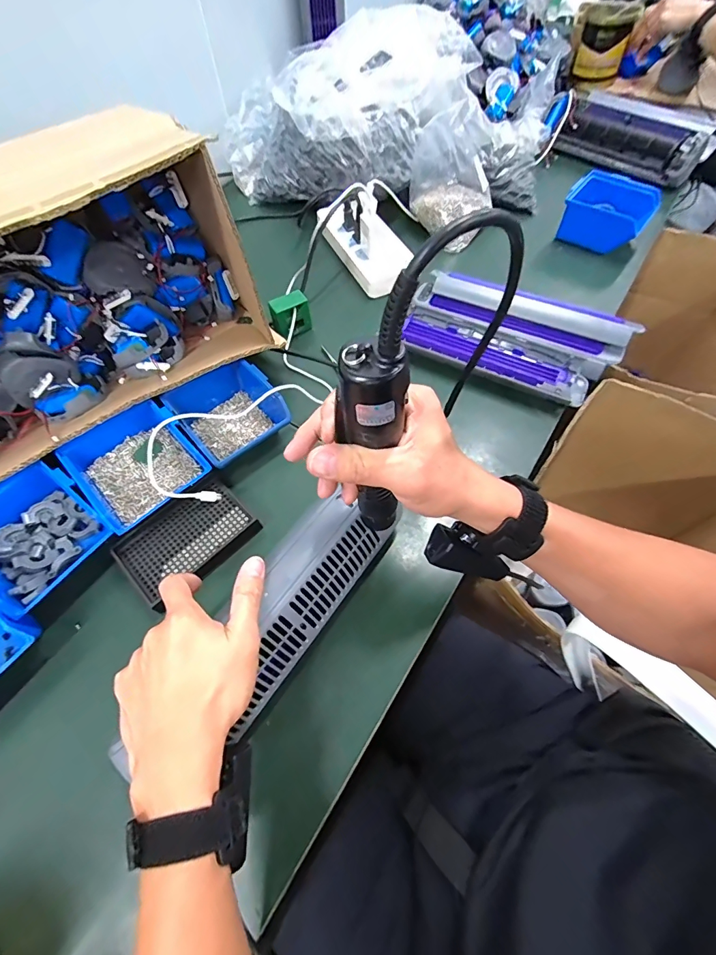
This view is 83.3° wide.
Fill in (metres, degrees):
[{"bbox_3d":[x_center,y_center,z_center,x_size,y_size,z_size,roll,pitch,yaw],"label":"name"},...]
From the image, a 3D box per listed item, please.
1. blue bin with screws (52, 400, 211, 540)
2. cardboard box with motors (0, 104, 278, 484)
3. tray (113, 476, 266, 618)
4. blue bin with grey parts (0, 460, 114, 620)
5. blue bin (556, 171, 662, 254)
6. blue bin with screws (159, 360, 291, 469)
[{"bbox_3d":[-0.248,-0.015,0.461,0.116,0.055,0.126,-41,67,-19],"label":"blue bin with screws"},{"bbox_3d":[-0.333,-0.188,0.447,0.418,0.240,0.238,-35,65,-16],"label":"cardboard box with motors"},{"bbox_3d":[-0.185,0.064,0.435,0.094,0.026,0.132,40,69,21],"label":"tray"},{"bbox_3d":[-0.341,0.058,0.425,0.131,0.056,0.115,32,66,18],"label":"blue bin with grey parts"},{"bbox_3d":[0.435,-0.459,0.711,0.132,0.074,0.134,38,68,21],"label":"blue bin"},{"bbox_3d":[-0.159,-0.080,0.499,0.110,0.057,0.122,-37,66,-17],"label":"blue bin with screws"}]

